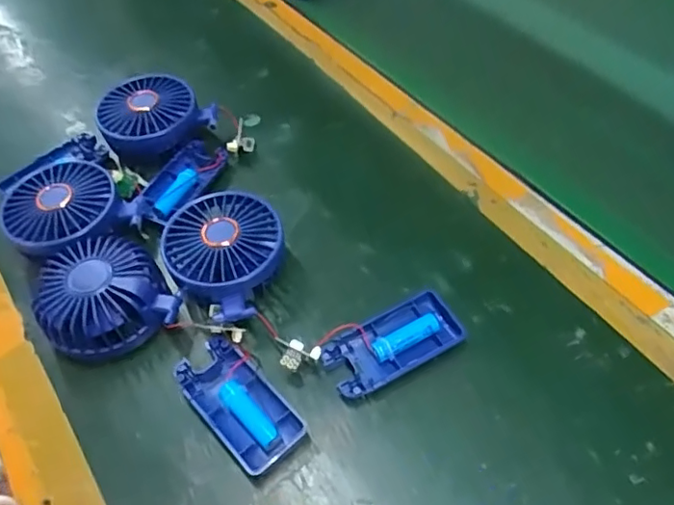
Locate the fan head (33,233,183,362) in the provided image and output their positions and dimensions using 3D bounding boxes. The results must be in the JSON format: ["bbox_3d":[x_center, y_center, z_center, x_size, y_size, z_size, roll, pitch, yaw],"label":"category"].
[{"bbox_3d":[-0.166,0.030,0.403,0.082,0.050,0.090,-2,53,3],"label":"fan head"}]

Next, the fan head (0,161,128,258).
[{"bbox_3d":[-0.211,-0.030,0.442,0.082,0.040,0.088,-18,54,-9],"label":"fan head"}]

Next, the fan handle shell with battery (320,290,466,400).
[{"bbox_3d":[0.039,0.064,0.388,0.094,0.016,0.043,-24,55,-14],"label":"fan handle shell with battery"}]

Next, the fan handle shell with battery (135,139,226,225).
[{"bbox_3d":[-0.132,-0.059,0.484,0.044,0.021,0.092,18,56,17],"label":"fan handle shell with battery"}]

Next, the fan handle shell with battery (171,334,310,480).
[{"bbox_3d":[-0.063,0.099,0.368,0.045,0.015,0.093,-38,59,-22],"label":"fan handle shell with battery"}]

